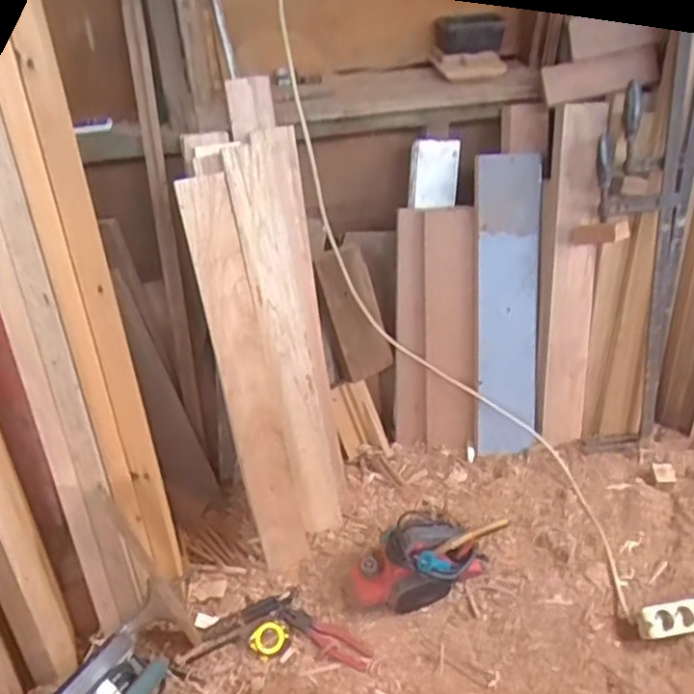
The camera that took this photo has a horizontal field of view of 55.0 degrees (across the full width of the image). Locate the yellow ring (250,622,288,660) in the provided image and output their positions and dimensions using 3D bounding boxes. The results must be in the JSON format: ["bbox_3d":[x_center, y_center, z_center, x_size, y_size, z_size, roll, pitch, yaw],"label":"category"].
[{"bbox_3d":[-0.152,0.562,1.285,0.064,0.020,0.060,0,40,0],"label":"yellow ring"}]

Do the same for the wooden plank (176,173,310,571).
[{"bbox_3d":[-0.191,0.080,1.303,0.099,0.805,0.044,-17,20,-19],"label":"wooden plank"}]

